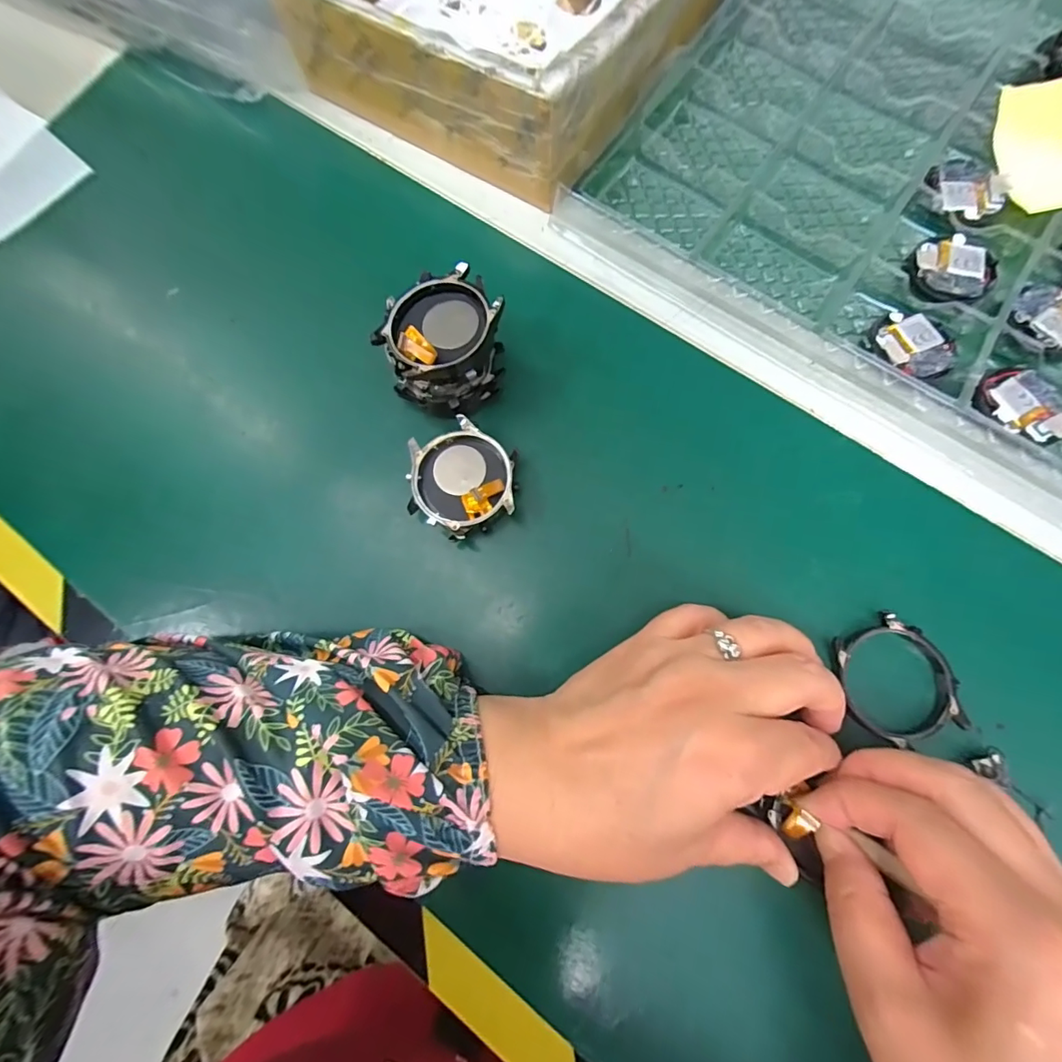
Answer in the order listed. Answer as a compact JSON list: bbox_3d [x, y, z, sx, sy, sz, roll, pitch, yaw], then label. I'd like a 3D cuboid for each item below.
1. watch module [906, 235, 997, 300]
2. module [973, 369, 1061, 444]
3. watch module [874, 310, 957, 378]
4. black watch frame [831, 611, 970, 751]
[{"bbox_3d":[0.222,-0.139,0.254,0.043,0.004,0.040,-43,79,-8],"label":"watch module"},{"bbox_3d":[0.236,-0.059,0.232,0.037,0.008,0.040,-22,76,-4],"label":"module"},{"bbox_3d":[0.192,-0.093,0.241,0.034,0.008,0.037,-26,77,-5],"label":"watch module"},{"bbox_3d":[0.157,0.063,0.208,0.044,0.010,0.051,-18,76,-3],"label":"black watch frame"}]

